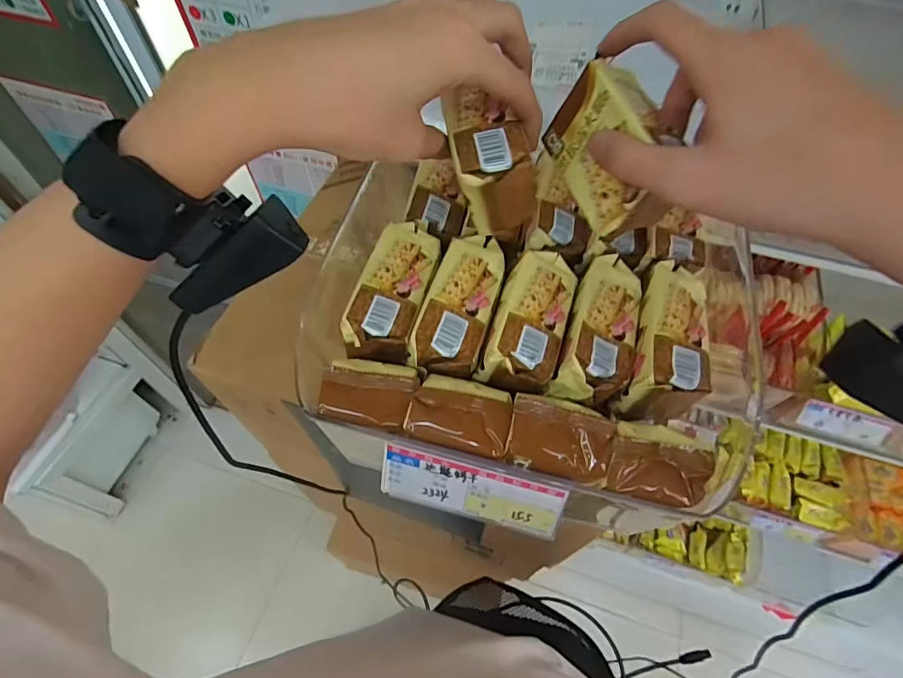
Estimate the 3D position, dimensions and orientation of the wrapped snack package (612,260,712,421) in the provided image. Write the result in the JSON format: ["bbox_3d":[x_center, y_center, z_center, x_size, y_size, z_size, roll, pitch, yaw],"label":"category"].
[{"bbox_3d":[0.141,-0.001,0.301,0.042,0.040,0.106,15,72,9],"label":"wrapped snack package"}]

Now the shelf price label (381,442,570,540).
[{"bbox_3d":[0.011,0.088,0.272,0.104,0.039,0.004,13,29,7],"label":"shelf price label"}]

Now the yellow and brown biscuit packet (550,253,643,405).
[{"bbox_3d":[0.099,-0.007,0.306,0.042,0.029,0.105,16,59,10],"label":"yellow and brown biscuit packet"}]

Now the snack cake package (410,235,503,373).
[{"bbox_3d":[0.007,-0.024,0.306,0.040,0.024,0.102,15,59,9],"label":"snack cake package"}]

